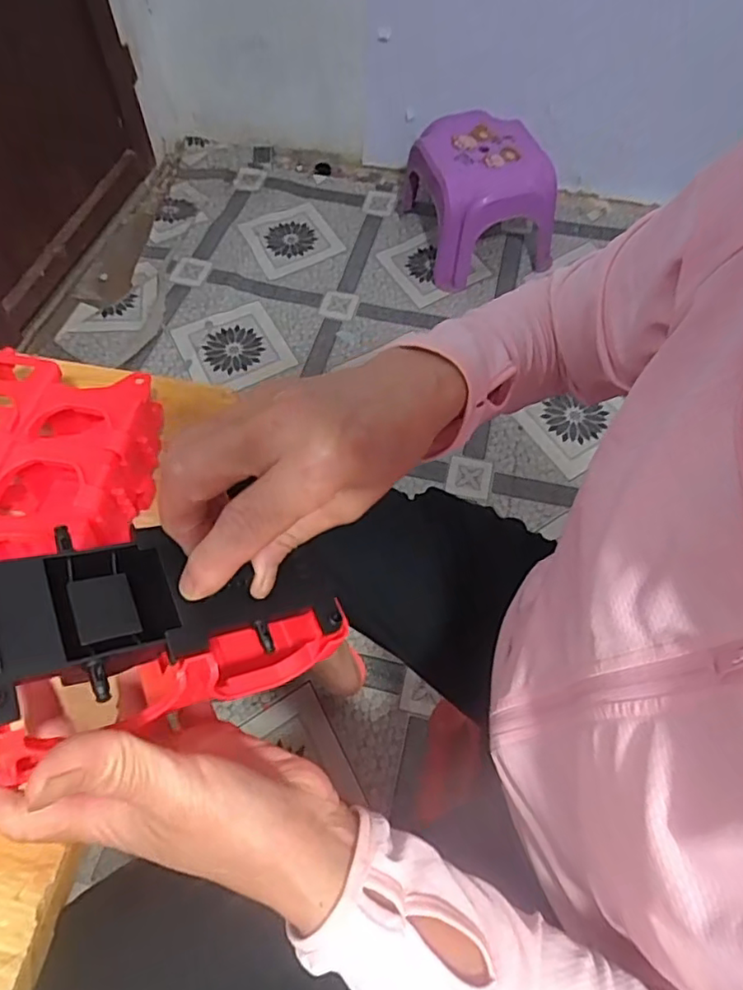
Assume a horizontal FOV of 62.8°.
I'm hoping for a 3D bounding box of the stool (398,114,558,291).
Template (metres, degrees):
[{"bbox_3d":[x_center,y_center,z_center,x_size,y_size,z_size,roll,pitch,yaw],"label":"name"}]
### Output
[{"bbox_3d":[0.264,-0.712,1.438,0.295,0.262,0.351,-12,57,-8],"label":"stool"}]

